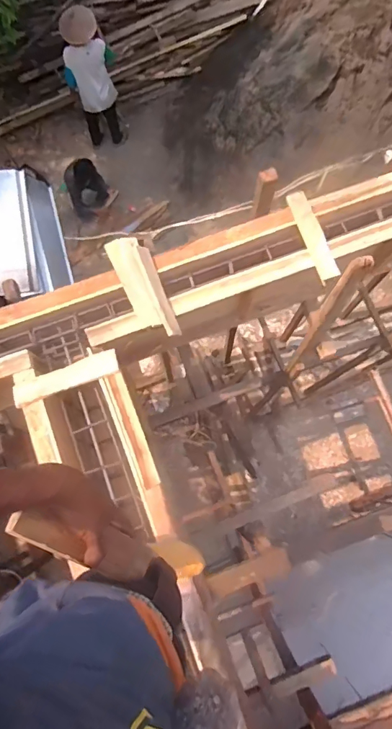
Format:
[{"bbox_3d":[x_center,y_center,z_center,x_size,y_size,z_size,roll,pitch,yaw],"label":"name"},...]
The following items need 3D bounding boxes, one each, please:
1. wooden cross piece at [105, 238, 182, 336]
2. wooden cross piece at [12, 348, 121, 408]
[{"bbox_3d":[-0.183,-0.265,1.518,0.136,0.057,0.393,-23,78,-5],"label":"wooden cross piece"},{"bbox_3d":[-0.425,0.042,1.452,0.351,0.019,0.082,-21,77,-4],"label":"wooden cross piece"}]

